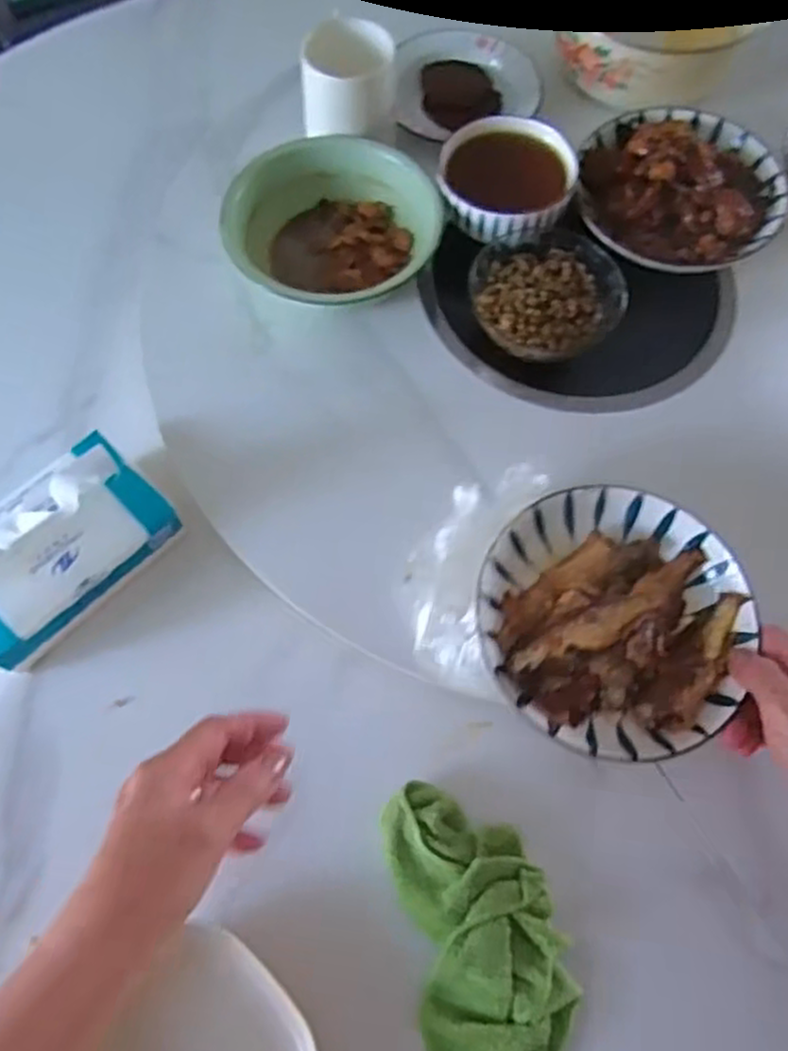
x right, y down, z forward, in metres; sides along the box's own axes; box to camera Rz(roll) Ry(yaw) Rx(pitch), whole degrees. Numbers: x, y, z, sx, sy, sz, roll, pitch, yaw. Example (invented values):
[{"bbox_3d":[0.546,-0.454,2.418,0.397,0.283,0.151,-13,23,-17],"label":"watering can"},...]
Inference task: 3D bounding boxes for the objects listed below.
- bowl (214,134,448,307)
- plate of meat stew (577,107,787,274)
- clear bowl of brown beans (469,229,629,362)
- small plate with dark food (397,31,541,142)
[{"bbox_3d":[-0.050,-0.247,0.638,0.153,0.069,0.157,0,67,0],"label":"bowl"},{"bbox_3d":[0.249,-0.300,0.651,0.167,0.043,0.165,0,67,0],"label":"plate of meat stew"},{"bbox_3d":[0.119,-0.185,0.608,0.113,0.045,0.110,0,67,0],"label":"clear bowl of brown beans"},{"bbox_3d":[0.060,-0.427,0.729,0.137,0.021,0.127,0,67,0],"label":"small plate with dark food"}]

